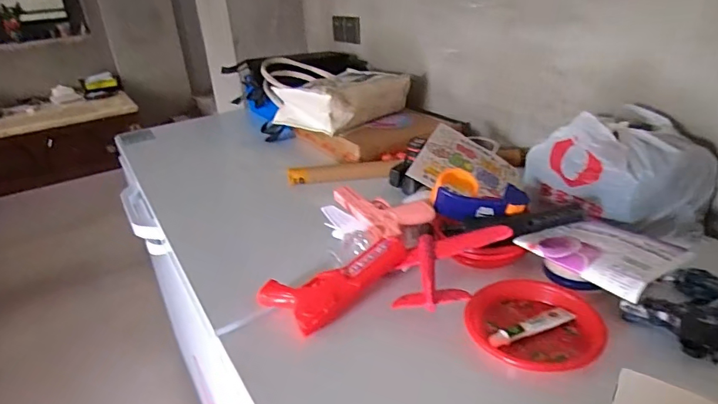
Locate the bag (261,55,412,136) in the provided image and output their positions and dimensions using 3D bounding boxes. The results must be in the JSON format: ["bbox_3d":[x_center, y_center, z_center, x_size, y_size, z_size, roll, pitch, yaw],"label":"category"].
[{"bbox_3d":[-0.105,-0.322,1.334,0.286,0.120,0.451,-24,33,-35],"label":"bag"}]

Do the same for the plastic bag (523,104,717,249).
[{"bbox_3d":[0.444,-0.059,0.783,0.221,0.152,0.233,-18,30,-26],"label":"plastic bag"}]

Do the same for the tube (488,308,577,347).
[{"bbox_3d":[0.219,0.157,0.595,0.120,0.014,0.026,-14,29,-21],"label":"tube"}]

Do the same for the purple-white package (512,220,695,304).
[{"bbox_3d":[0.323,0.061,0.635,0.127,0.025,0.173,-20,31,-30],"label":"purple-white package"}]

